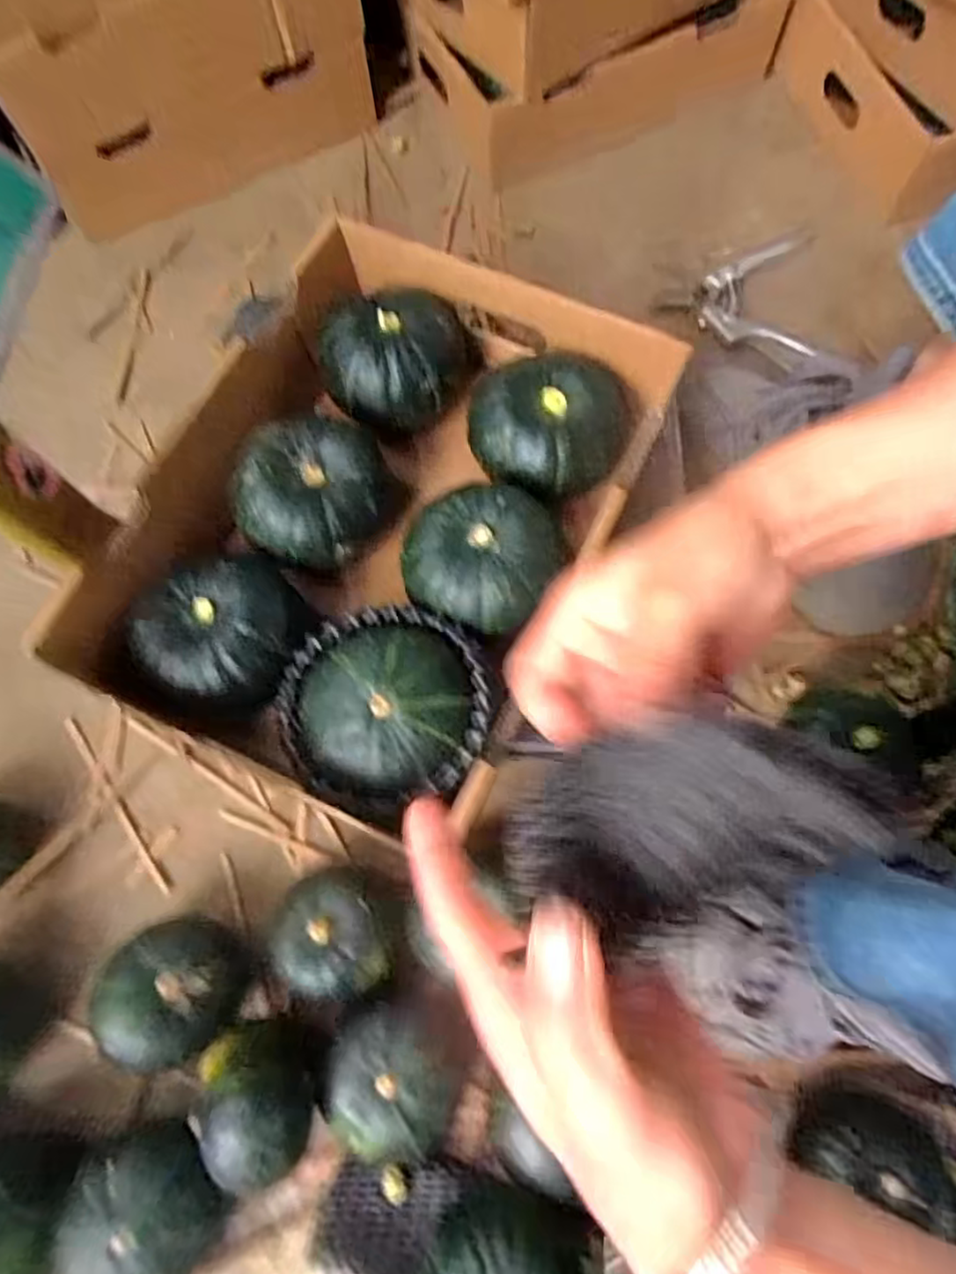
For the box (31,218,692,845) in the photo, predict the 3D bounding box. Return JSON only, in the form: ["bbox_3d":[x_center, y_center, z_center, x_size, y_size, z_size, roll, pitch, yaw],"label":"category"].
[{"bbox_3d":[-0.056,-0.076,0.430,0.261,0.081,0.341,23,74,9],"label":"box"}]

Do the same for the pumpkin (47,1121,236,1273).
[{"bbox_3d":[-0.205,0.354,0.414,0.086,0.064,0.087,-1,72,2],"label":"pumpkin"}]

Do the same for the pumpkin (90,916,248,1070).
[{"bbox_3d":[-0.199,0.237,0.455,0.082,0.073,0.079,-1,72,2],"label":"pumpkin"}]

